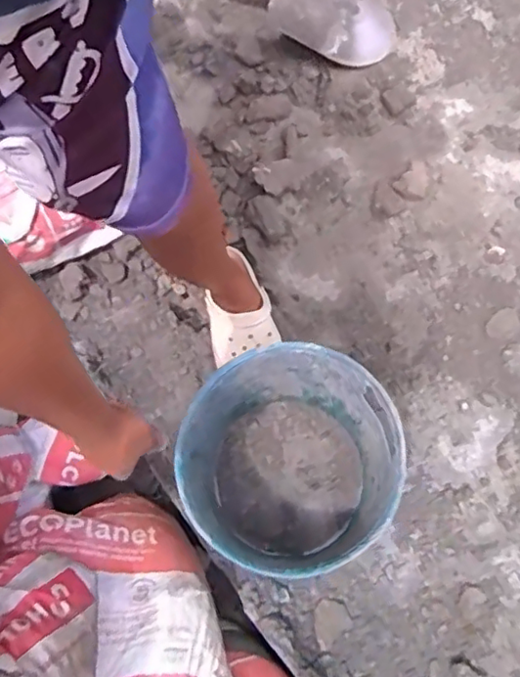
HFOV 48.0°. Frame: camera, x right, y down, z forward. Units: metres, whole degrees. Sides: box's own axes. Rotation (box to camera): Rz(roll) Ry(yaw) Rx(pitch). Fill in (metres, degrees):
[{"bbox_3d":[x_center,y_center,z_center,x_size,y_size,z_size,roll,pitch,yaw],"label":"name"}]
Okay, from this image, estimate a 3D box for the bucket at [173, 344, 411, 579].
[{"bbox_3d":[0.047,0.197,0.945,0.295,0.311,0.299,-1,75,2],"label":"bucket"}]

